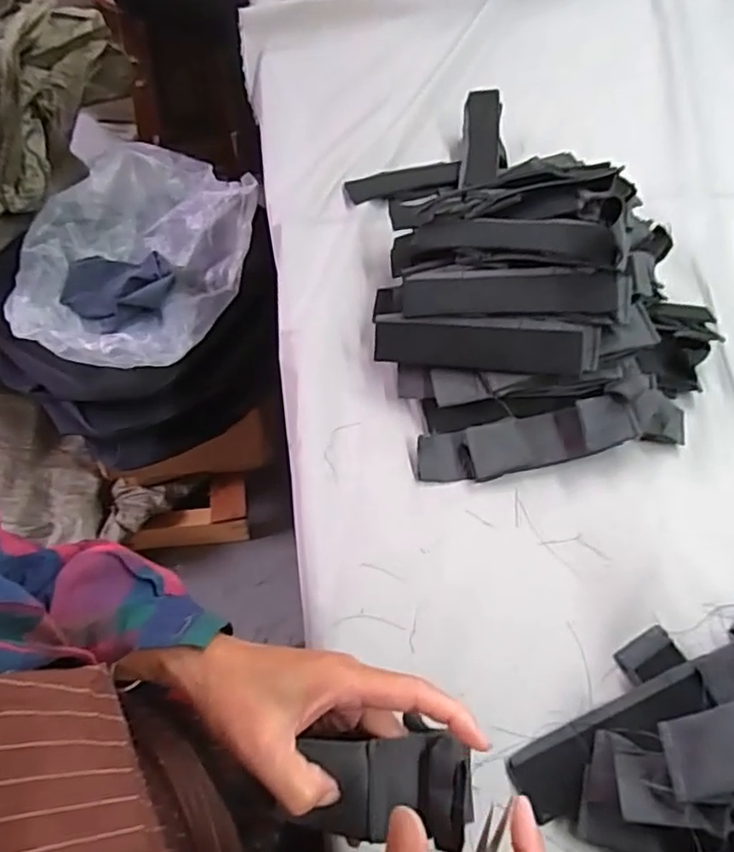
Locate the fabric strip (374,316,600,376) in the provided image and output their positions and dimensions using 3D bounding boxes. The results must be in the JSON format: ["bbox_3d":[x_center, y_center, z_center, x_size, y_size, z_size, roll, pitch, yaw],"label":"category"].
[{"bbox_3d":[0.102,-0.072,0.567,0.195,0.013,0.043,5,99,17],"label":"fabric strip"}]

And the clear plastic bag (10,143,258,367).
[{"bbox_3d":[-0.374,-0.270,1.003,0.322,0.100,0.401,18,59,9],"label":"clear plastic bag"}]

